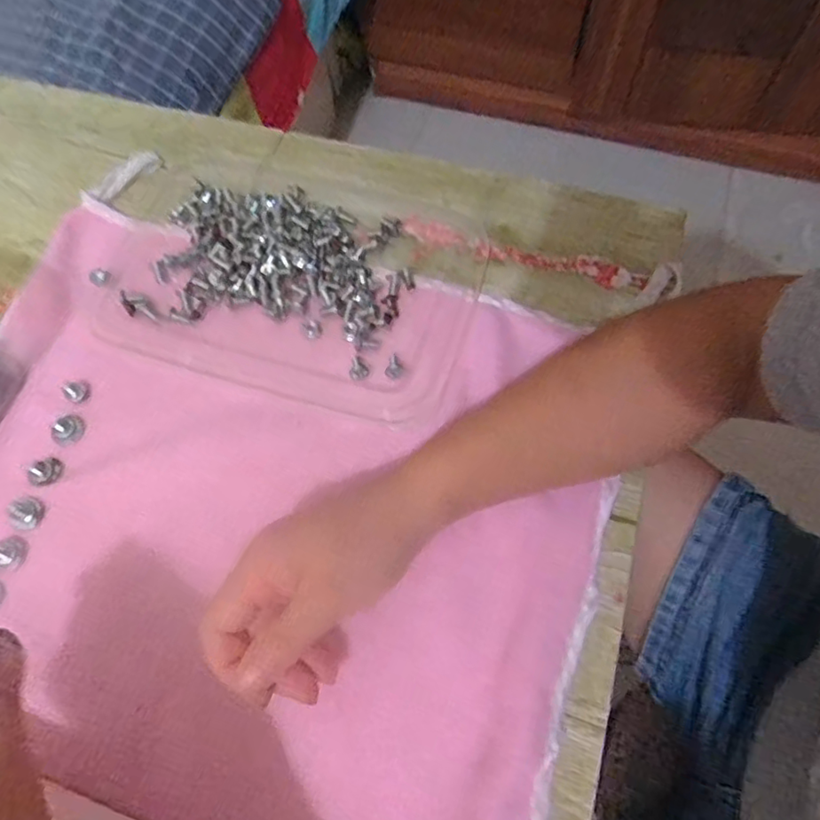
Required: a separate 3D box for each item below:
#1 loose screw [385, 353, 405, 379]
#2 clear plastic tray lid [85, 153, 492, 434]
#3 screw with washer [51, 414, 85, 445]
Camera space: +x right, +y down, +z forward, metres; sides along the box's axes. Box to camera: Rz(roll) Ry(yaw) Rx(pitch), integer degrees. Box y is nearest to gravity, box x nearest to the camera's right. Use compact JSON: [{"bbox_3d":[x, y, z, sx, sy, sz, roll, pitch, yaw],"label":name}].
[{"bbox_3d":[-0.008,-0.026,0.345,0.010,0.007,0.016,16,67,8],"label":"loose screw"},{"bbox_3d":[-0.079,-0.087,0.382,0.236,0.024,0.160,15,67,8],"label":"clear plastic tray lid"},{"bbox_3d":[-0.200,0.011,0.343,0.016,0.005,0.018,26,69,12],"label":"screw with washer"}]

